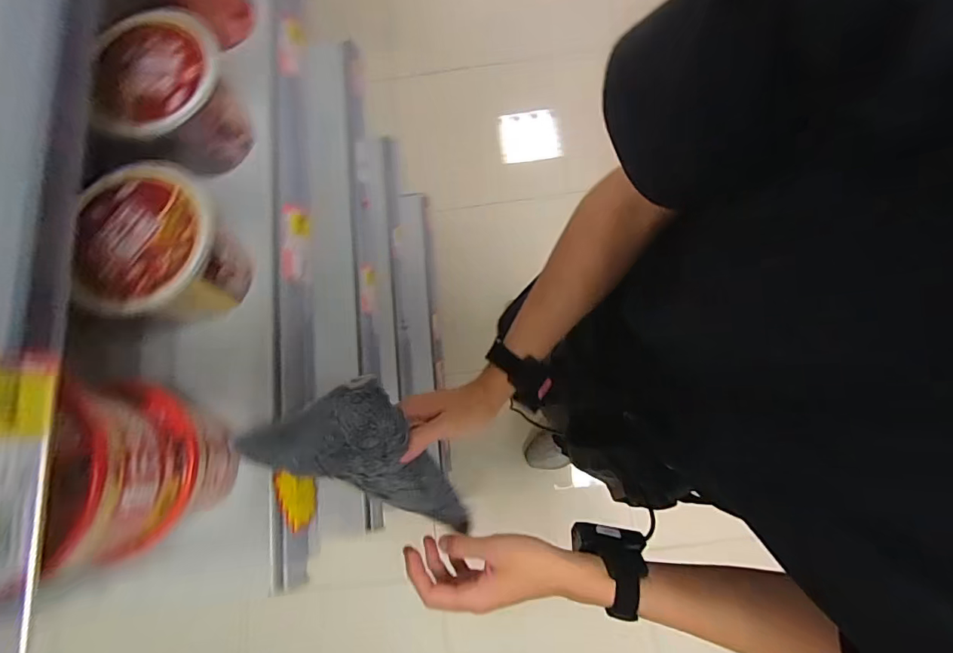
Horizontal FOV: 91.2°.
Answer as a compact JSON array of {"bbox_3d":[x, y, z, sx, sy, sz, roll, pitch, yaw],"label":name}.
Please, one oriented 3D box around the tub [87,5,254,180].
[{"bbox_3d":[-0.305,-0.231,0.485,0.102,0.112,0.125,-14,76,-2],"label":"tub"}]

